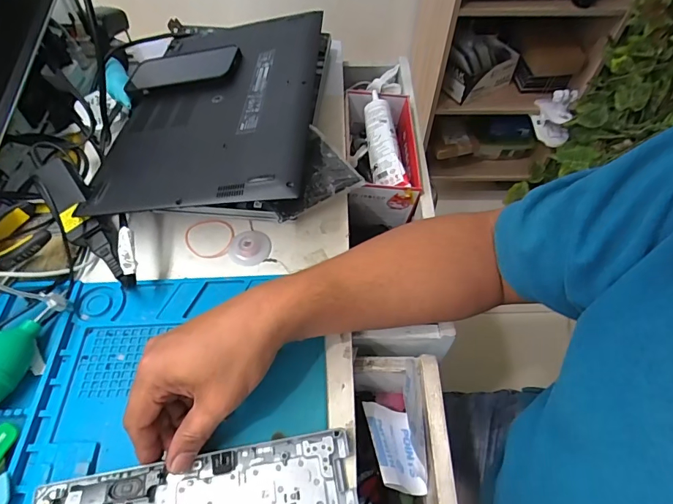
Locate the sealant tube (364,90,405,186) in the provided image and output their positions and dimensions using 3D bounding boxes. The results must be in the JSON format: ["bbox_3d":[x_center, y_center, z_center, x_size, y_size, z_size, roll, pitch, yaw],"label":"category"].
[{"bbox_3d":[0.060,-0.151,0.563,0.034,0.030,0.142,-7,72,-5],"label":"sealant tube"}]

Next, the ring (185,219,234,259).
[{"bbox_3d":[-0.141,-0.015,0.469,0.054,0.005,0.049,-2,59,2],"label":"ring"}]

